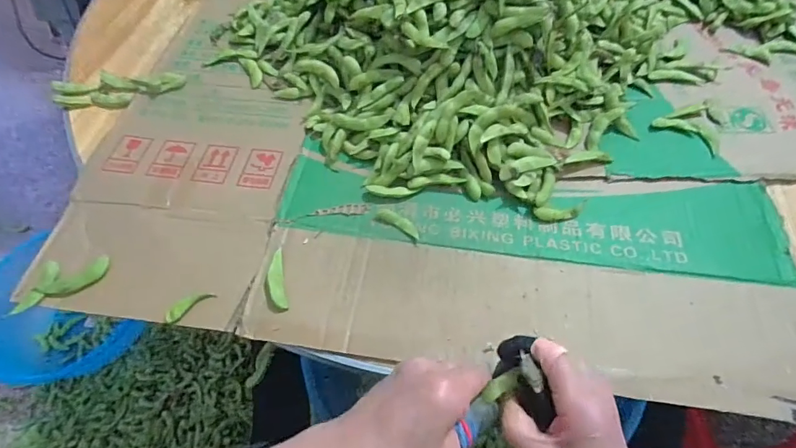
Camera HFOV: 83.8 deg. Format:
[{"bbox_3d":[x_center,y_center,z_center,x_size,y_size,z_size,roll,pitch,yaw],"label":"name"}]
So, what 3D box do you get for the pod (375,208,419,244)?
[{"bbox_3d":[0.001,0.000,0.442,0.052,0.009,0.015,31,64,19],"label":"pod"}]

